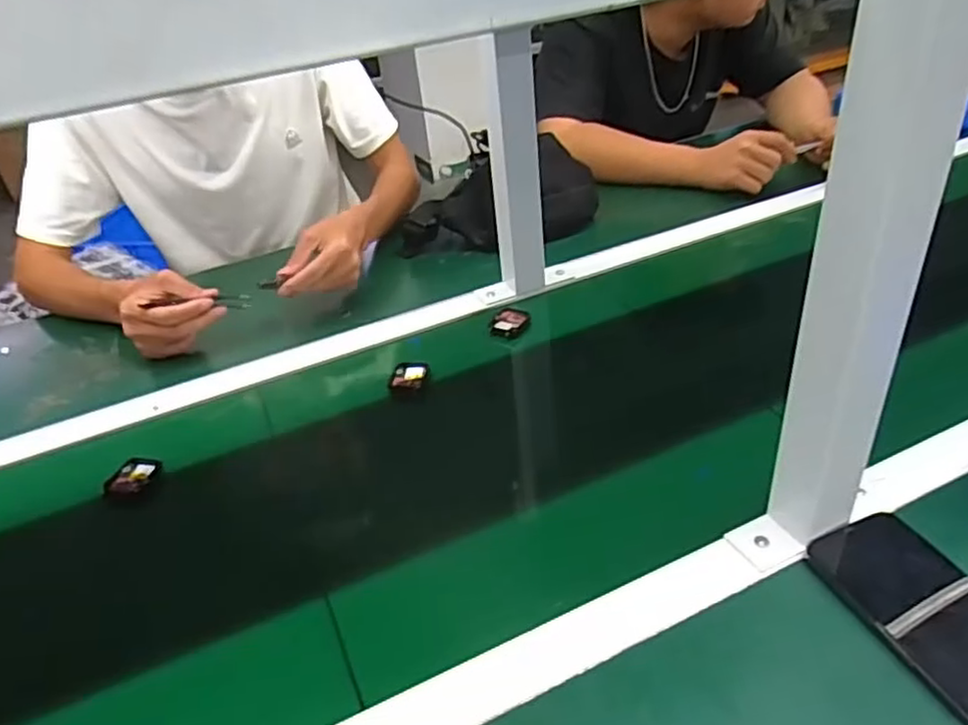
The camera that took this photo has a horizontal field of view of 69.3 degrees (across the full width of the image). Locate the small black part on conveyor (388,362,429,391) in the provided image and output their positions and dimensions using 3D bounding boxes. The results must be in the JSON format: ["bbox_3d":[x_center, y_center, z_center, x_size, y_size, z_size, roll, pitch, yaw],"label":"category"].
[{"bbox_3d":[-0.076,0.014,0.715,0.041,0.012,0.035,-4,37,3],"label":"small black part on conveyor"}]

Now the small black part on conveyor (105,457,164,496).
[{"bbox_3d":[-0.313,0.101,0.625,0.036,0.013,0.043,1,37,11],"label":"small black part on conveyor"}]

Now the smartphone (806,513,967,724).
[{"bbox_3d":[0.285,0.158,0.437,0.076,0.014,0.162,-18,38,-15],"label":"smartphone"}]

